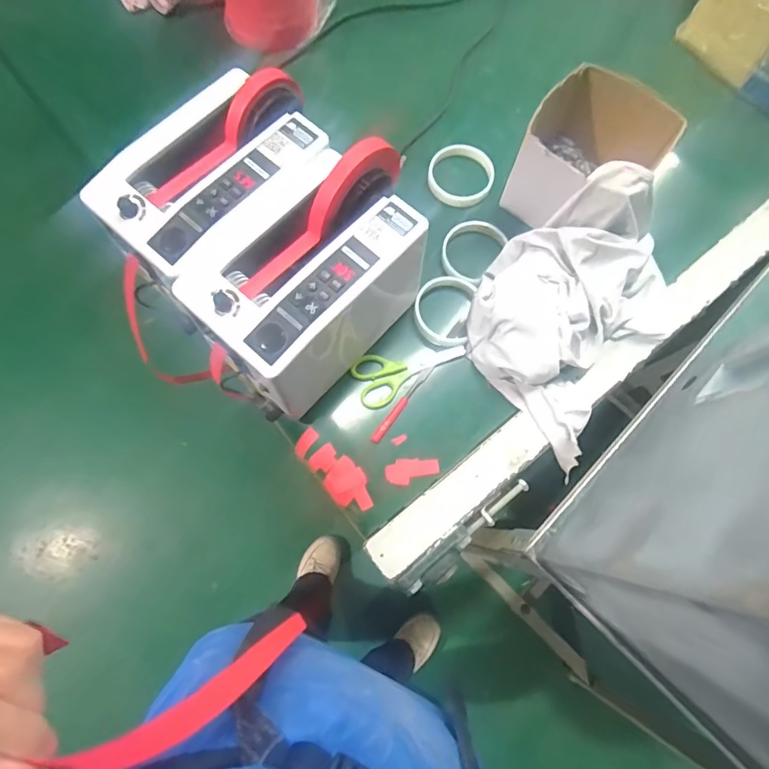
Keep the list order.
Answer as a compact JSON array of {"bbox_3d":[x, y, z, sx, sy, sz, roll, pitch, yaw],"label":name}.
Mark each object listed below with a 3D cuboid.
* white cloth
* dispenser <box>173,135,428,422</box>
[{"bbox_3d":[0.216,-0.094,0.523,0.201,0.118,0.270,38,77,8],"label":"white cloth"},{"bbox_3d":[-0.067,-0.106,0.500,0.143,0.163,0.240,43,78,9],"label":"dispenser"}]

